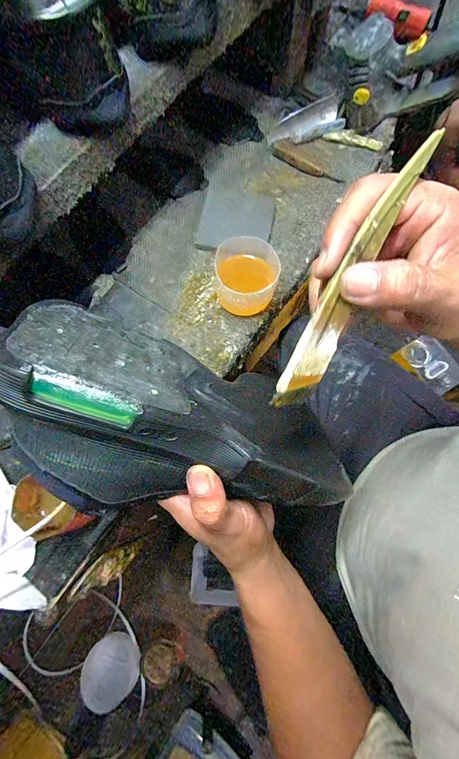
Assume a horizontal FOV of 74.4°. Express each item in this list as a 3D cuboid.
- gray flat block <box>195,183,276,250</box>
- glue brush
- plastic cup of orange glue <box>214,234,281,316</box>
[{"bbox_3d":[0.012,-0.274,0.516,0.121,0.019,0.130,10,76,5],"label":"gray flat block"},{"bbox_3d":[0.060,-0.047,0.153,0.022,0.004,0.138,17,106,-22],"label":"glue brush"},{"bbox_3d":[0.024,-0.151,0.455,0.089,0.077,0.090,-1,76,2],"label":"plastic cup of orange glue"}]

